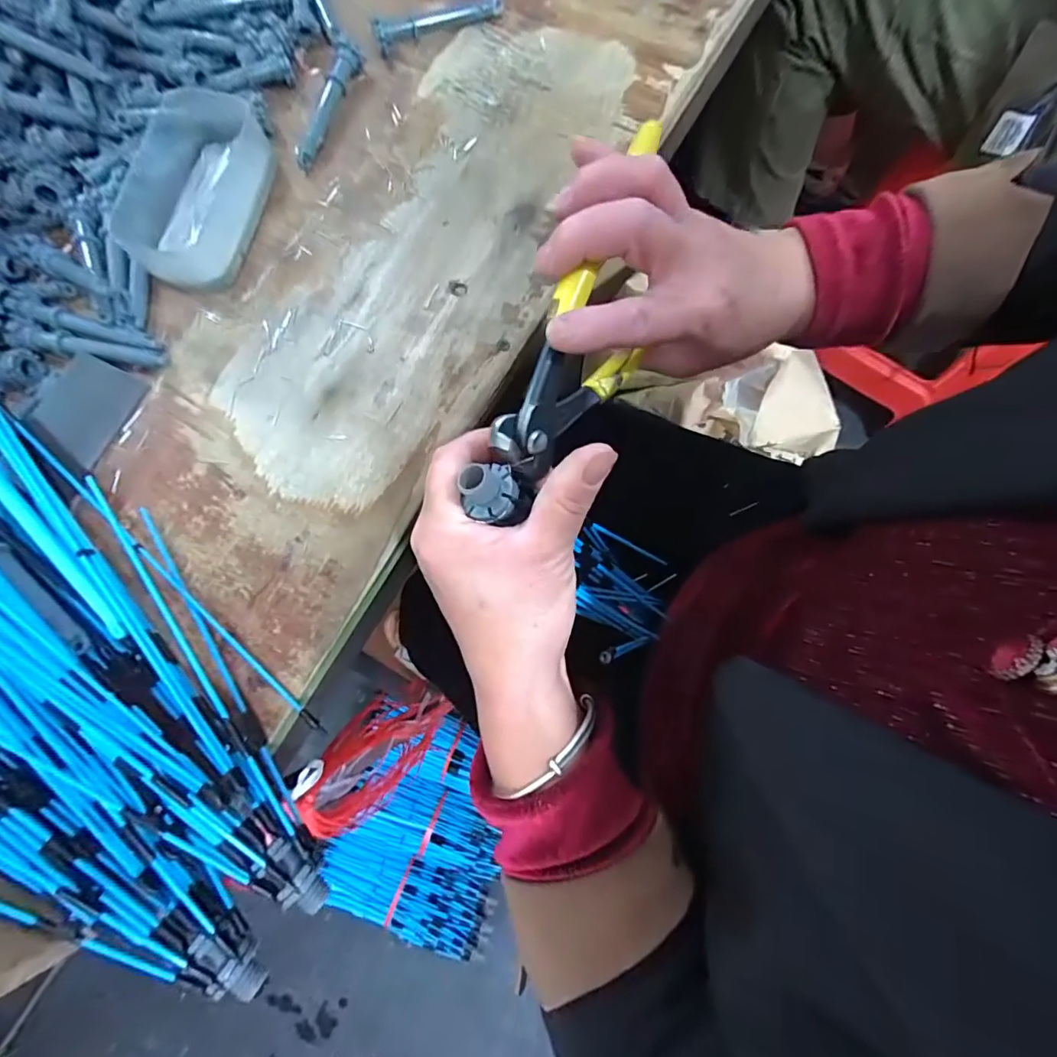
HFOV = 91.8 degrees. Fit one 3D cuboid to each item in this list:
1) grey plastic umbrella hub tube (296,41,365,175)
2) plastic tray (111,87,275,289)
[{"bbox_3d":[-0.140,-0.291,0.352,0.016,0.015,0.095,19,80,7],"label":"grey plastic umbrella hub tube"},{"bbox_3d":[-0.219,-0.221,0.334,0.080,0.026,0.123,6,79,4],"label":"plastic tray"}]

